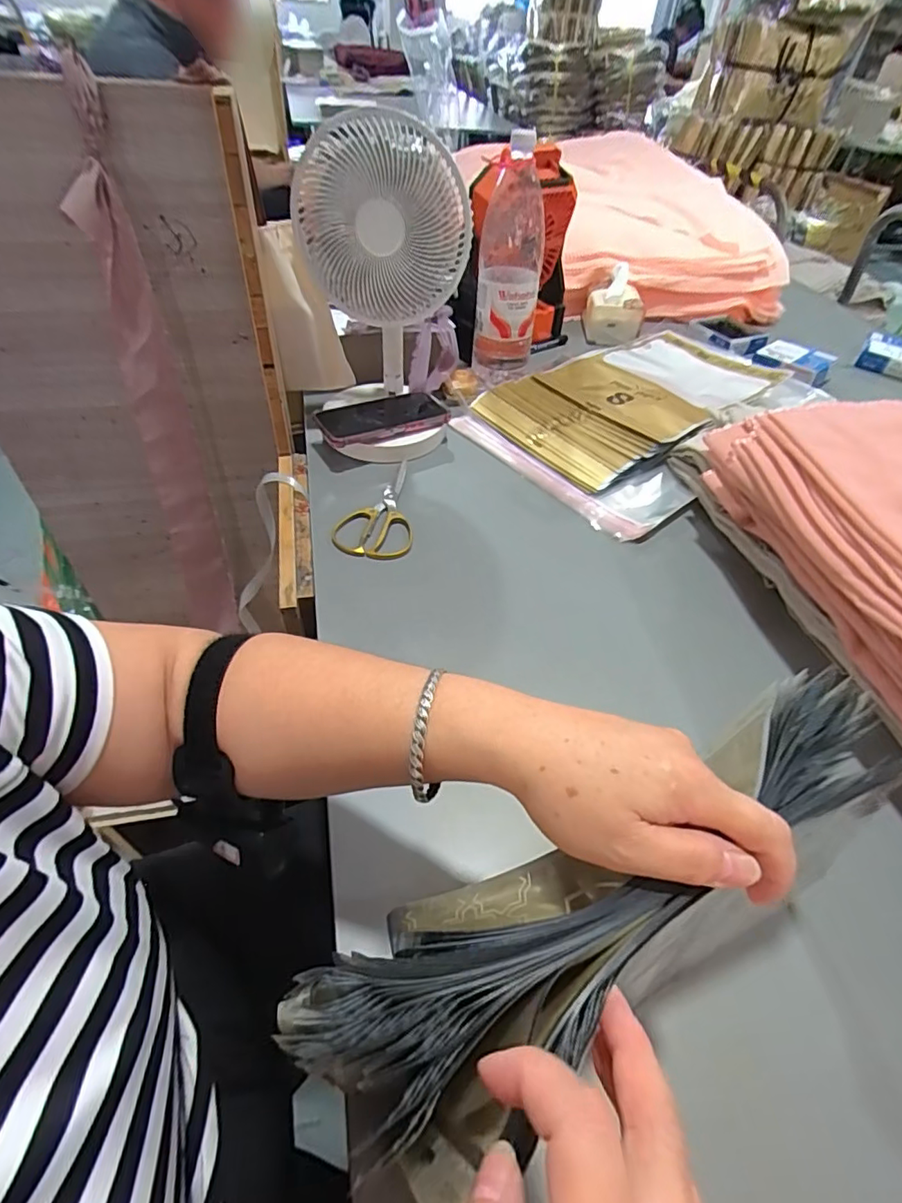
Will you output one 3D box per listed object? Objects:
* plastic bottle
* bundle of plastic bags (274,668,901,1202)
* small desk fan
[{"bbox_3d":[0.086,-0.489,0.813,0.093,0.278,0.104,8,47,4],"label":"plastic bottle"},{"bbox_3d":[0.086,0.118,0.234,0.294,0.032,0.071,-21,52,-21],"label":"bundle of plastic bags"},{"bbox_3d":[-0.074,-0.353,0.660,0.171,0.323,0.163,-11,49,-14],"label":"small desk fan"}]

